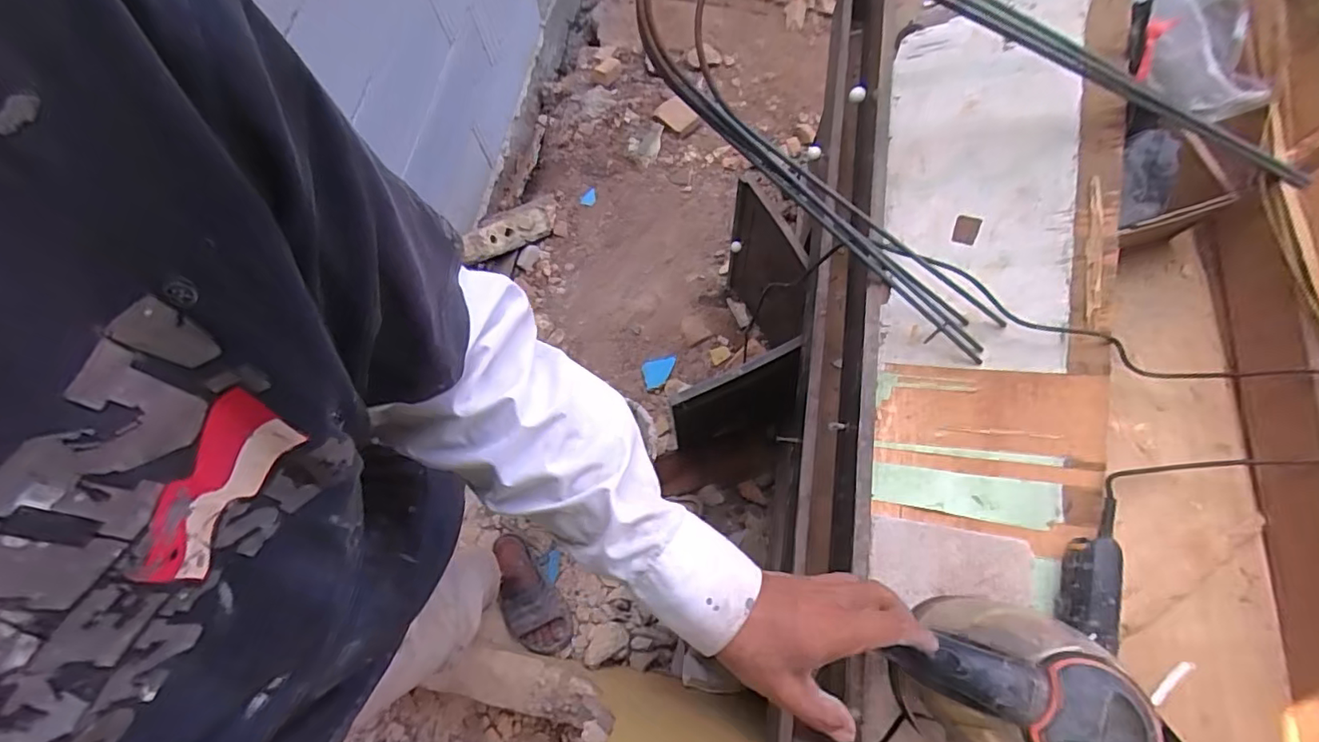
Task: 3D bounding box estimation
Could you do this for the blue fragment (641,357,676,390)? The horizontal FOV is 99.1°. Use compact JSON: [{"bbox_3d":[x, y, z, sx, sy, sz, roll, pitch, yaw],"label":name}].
[{"bbox_3d":[-0.001,0.007,1.467,0.091,0.015,0.075,-12,74,21],"label":"blue fragment"}]

